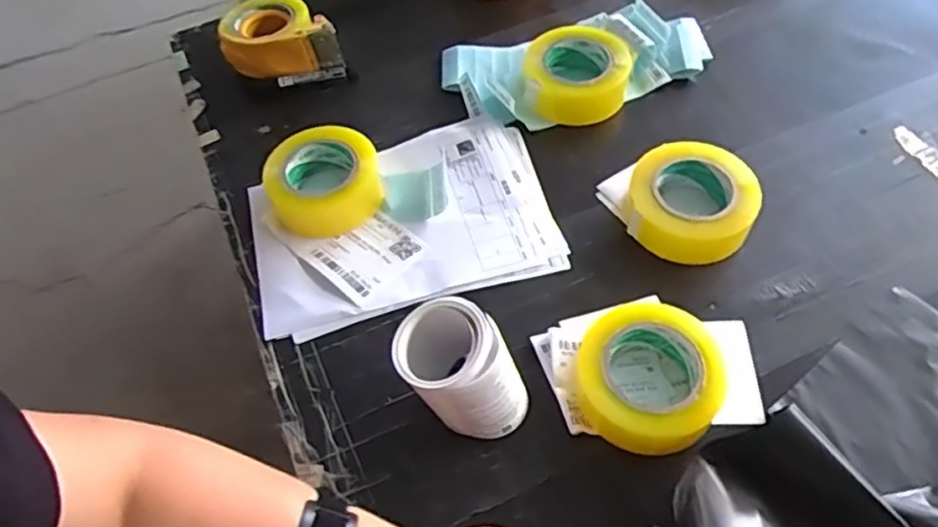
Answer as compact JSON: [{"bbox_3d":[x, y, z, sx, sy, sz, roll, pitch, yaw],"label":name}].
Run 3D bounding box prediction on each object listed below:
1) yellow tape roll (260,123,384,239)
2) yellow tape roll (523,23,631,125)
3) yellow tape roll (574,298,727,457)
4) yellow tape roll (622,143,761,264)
[{"bbox_3d":[-0.161,-0.096,0.740,0.123,0.050,0.125,-2,56,3],"label":"yellow tape roll"},{"bbox_3d":[0.133,-0.232,0.815,0.123,0.052,0.125,-2,56,3],"label":"yellow tape roll"},{"bbox_3d":[0.156,0.099,0.584,0.120,0.050,0.126,-2,56,3],"label":"yellow tape roll"},{"bbox_3d":[0.232,-0.068,0.691,0.123,0.053,0.132,-2,56,3],"label":"yellow tape roll"}]

